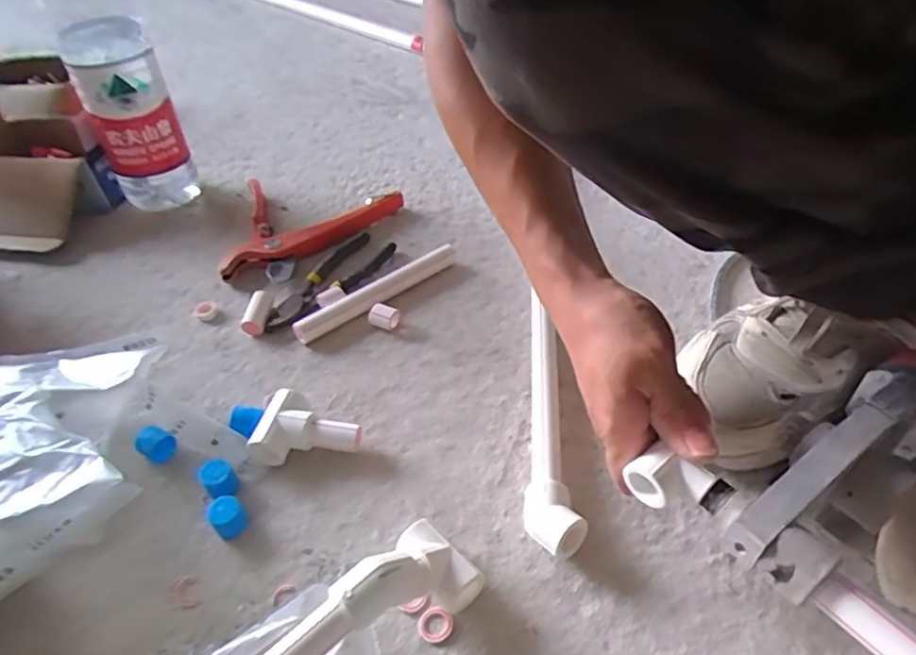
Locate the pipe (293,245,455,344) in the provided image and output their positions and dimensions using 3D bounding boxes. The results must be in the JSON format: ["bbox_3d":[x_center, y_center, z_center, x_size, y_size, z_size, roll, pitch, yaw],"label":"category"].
[{"bbox_3d":[-0.074,-0.035,0.600,0.181,0.022,0.024,-34,51,-28],"label":"pipe"}]

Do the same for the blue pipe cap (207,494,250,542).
[{"bbox_3d":[-0.161,0.130,0.431,0.022,0.021,0.022,-2,43,2],"label":"blue pipe cap"}]

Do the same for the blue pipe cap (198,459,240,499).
[{"bbox_3d":[-0.173,0.110,0.451,0.022,0.024,0.030,-32,50,-27],"label":"blue pipe cap"}]

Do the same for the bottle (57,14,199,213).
[{"bbox_3d":[-0.361,-0.231,0.698,0.088,0.197,0.074,-22,46,-18],"label":"bottle"}]

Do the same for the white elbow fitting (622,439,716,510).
[{"bbox_3d":[0.121,0.088,0.357,0.039,0.026,0.022,25,50,27],"label":"white elbow fitting"}]

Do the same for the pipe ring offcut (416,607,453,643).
[{"bbox_3d":[-0.014,0.182,0.382,0.021,0.004,0.020,-2,43,2],"label":"pipe ring offcut"}]

